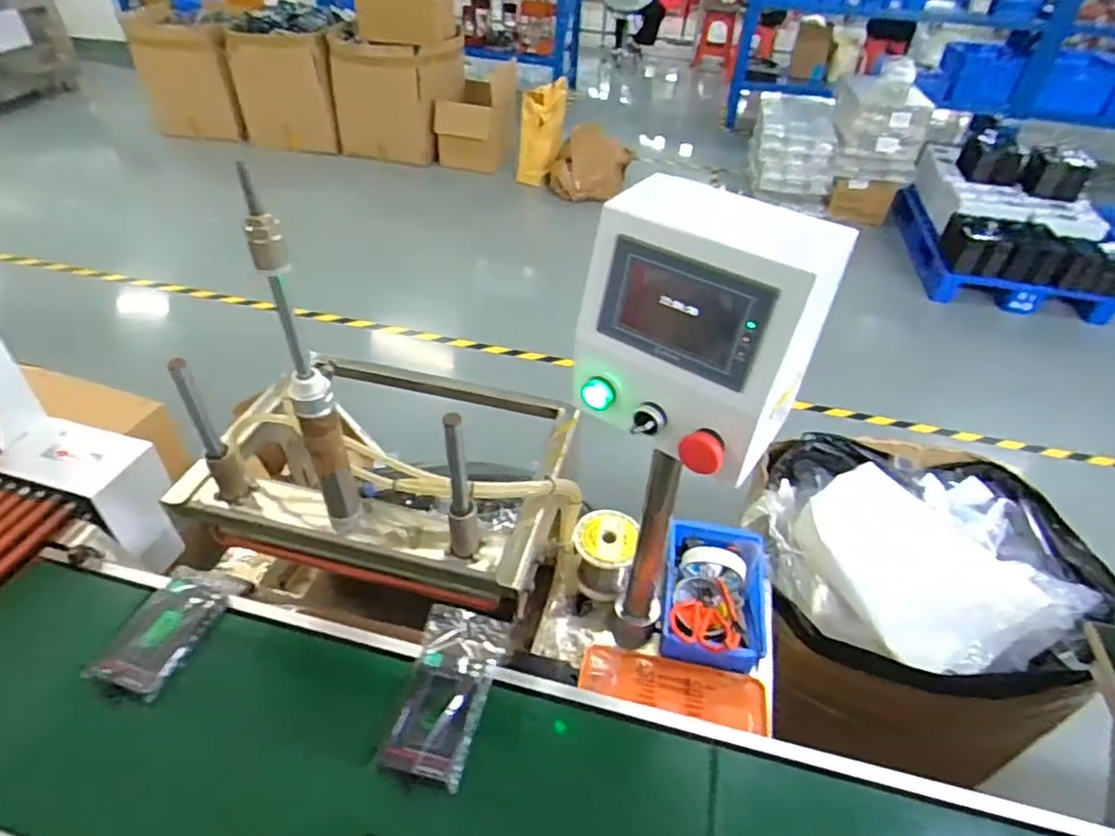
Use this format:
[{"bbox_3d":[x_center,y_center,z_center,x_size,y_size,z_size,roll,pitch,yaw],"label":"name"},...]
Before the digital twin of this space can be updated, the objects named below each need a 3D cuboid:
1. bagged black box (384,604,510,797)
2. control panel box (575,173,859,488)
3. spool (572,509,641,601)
[{"bbox_3d":[-0.125,0.311,0.731,0.102,0.022,0.200,9,43,6],"label":"bagged black box"},{"bbox_3d":[0.123,-0.081,0.564,0.180,0.192,0.152,32,50,28],"label":"control panel box"},{"bbox_3d":[0.066,0.203,0.924,0.090,0.104,0.093,2,42,-2],"label":"spool"}]

